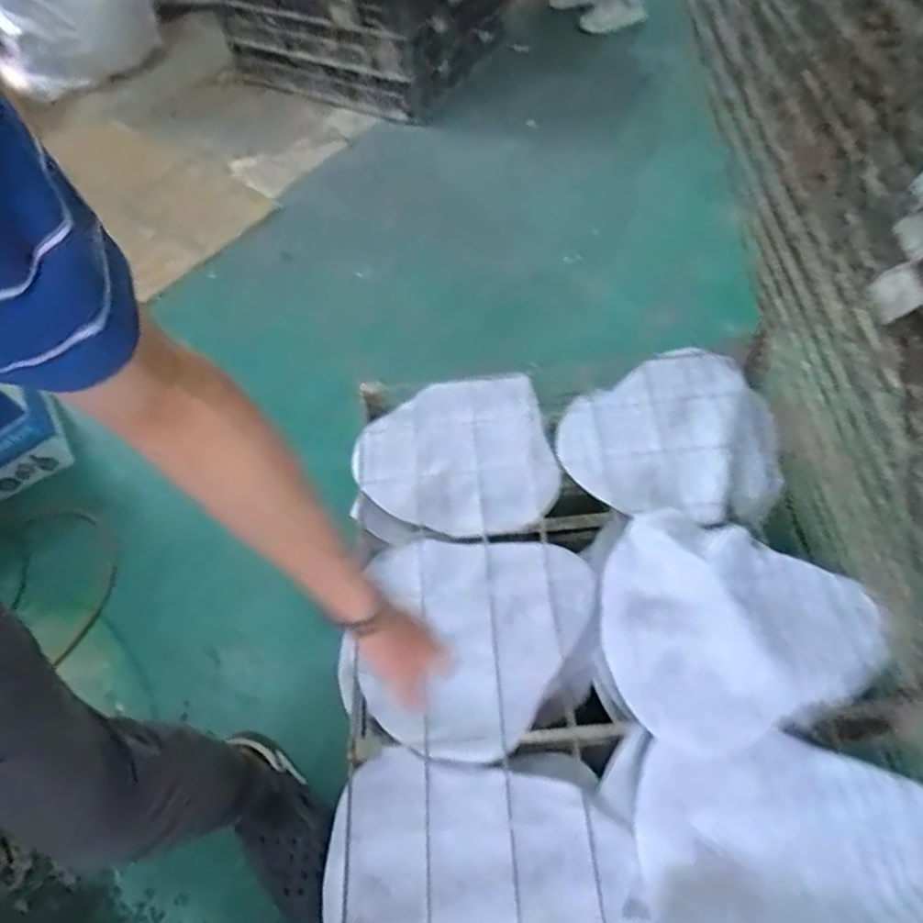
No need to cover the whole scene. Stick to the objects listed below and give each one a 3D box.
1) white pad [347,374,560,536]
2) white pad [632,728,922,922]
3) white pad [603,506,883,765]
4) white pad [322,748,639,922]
[{"bbox_3d":[-0.012,-0.008,1.113,0.313,0.034,0.298,-15,53,-8],"label":"white pad"},{"bbox_3d":[0.373,0.430,0.750,0.346,0.028,0.238,-4,52,1],"label":"white pad"},{"bbox_3d":[0.347,0.191,0.907,0.337,0.049,0.297,-21,54,-12],"label":"white pad"},{"bbox_3d":[0.007,0.492,0.763,0.334,0.036,0.282,7,53,9],"label":"white pad"}]

